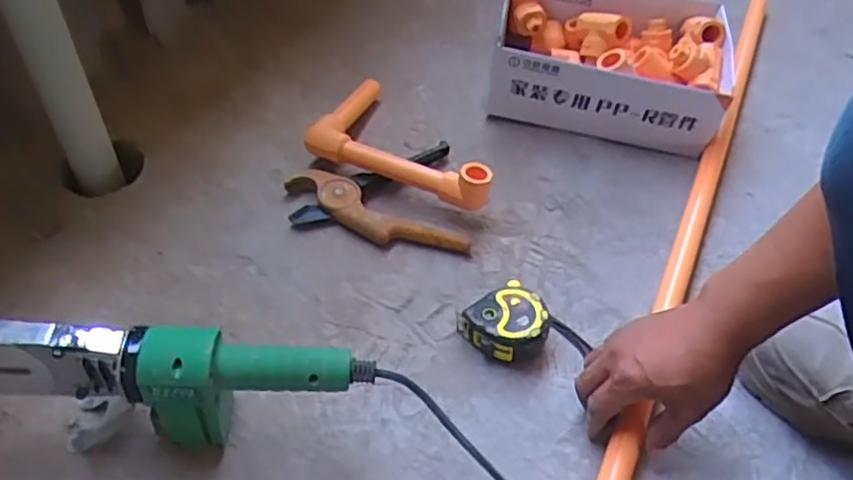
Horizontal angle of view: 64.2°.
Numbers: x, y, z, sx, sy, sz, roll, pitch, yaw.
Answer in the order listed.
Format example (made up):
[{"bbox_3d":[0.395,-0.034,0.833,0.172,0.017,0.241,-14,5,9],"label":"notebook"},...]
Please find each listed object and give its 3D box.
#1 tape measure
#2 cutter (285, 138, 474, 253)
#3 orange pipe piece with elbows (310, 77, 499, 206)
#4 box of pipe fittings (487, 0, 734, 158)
[{"bbox_3d":[0.079,0.082,0.656,0.067,0.045,0.075,-33,60,-27],"label":"tape measure"},{"bbox_3d":[-0.056,-0.044,0.743,0.184,0.032,0.150,-6,52,-9],"label":"cutter"},{"bbox_3d":[-0.012,-0.119,0.792,0.213,0.065,0.155,20,52,12],"label":"orange pipe piece with elbows"},{"bbox_3d":[0.233,-0.236,0.881,0.285,0.102,0.219,9,51,3],"label":"box of pipe fittings"}]

